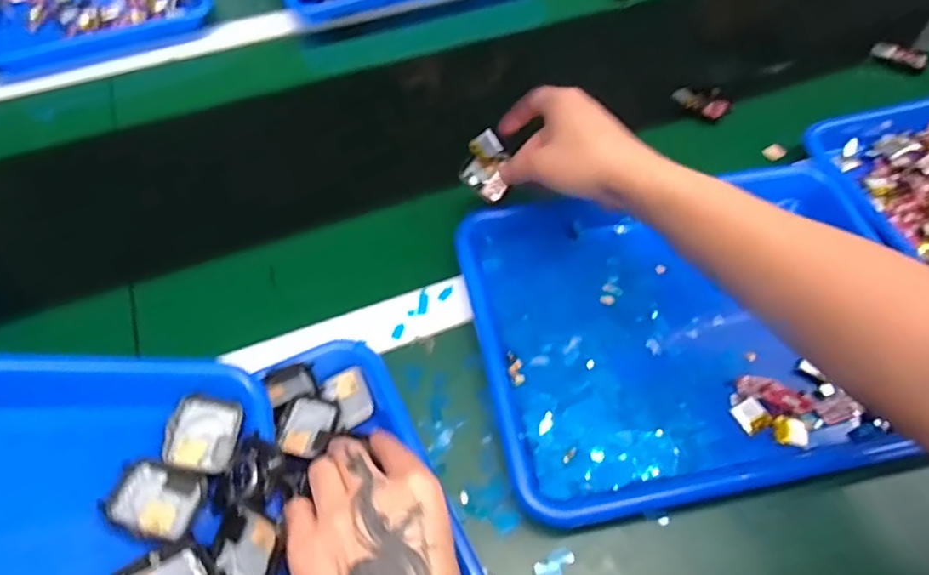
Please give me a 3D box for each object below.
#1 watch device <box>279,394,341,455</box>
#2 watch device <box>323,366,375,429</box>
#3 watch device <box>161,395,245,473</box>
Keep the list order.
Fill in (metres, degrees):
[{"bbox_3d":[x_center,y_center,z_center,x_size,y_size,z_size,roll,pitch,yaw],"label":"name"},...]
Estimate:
[{"bbox_3d":[-0.106,0.095,0.399,0.034,0.005,0.040,7,57,5],"label":"watch device"},{"bbox_3d":[-0.081,0.077,0.409,0.028,0.009,0.040,-24,60,-14],"label":"watch device"},{"bbox_3d":[-0.151,0.085,0.340,0.037,0.008,0.042,17,60,-23],"label":"watch device"}]

